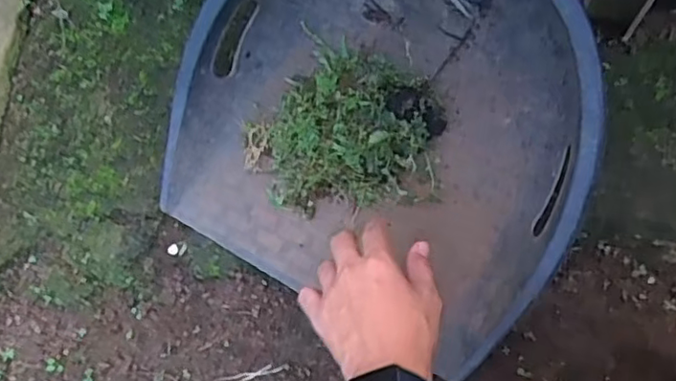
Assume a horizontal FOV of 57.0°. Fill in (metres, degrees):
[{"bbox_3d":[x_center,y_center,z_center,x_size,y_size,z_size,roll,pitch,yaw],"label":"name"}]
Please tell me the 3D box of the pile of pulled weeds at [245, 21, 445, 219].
[{"bbox_3d":[0.006,-0.064,0.669,0.173,0.060,0.184,24,70,8],"label":"pile of pulled weeds"}]

